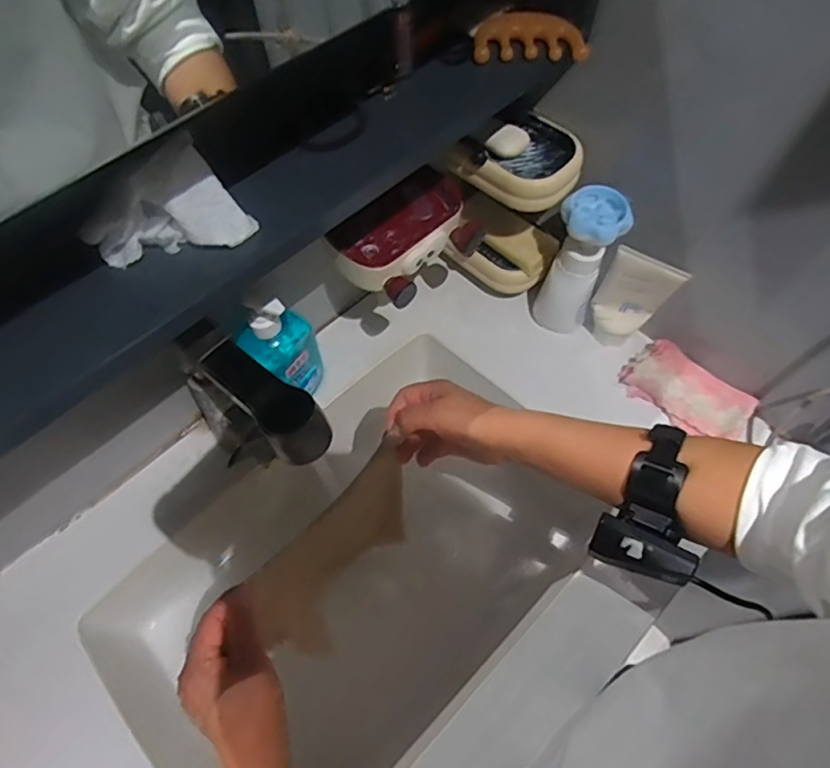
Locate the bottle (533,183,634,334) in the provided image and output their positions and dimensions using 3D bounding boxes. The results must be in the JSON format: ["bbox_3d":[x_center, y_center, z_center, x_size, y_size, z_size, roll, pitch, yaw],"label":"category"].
[{"bbox_3d":[0.192,-0.137,0.682,0.067,0.204,0.059,12,62,6],"label":"bottle"}]

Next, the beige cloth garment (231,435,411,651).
[{"bbox_3d":[-0.066,0.164,0.538,0.025,0.144,0.180,23,58,37],"label":"beige cloth garment"}]

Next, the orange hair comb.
[{"bbox_3d":[0.102,-0.311,0.507,0.098,0.017,0.059,0,61,-1],"label":"orange hair comb"}]

